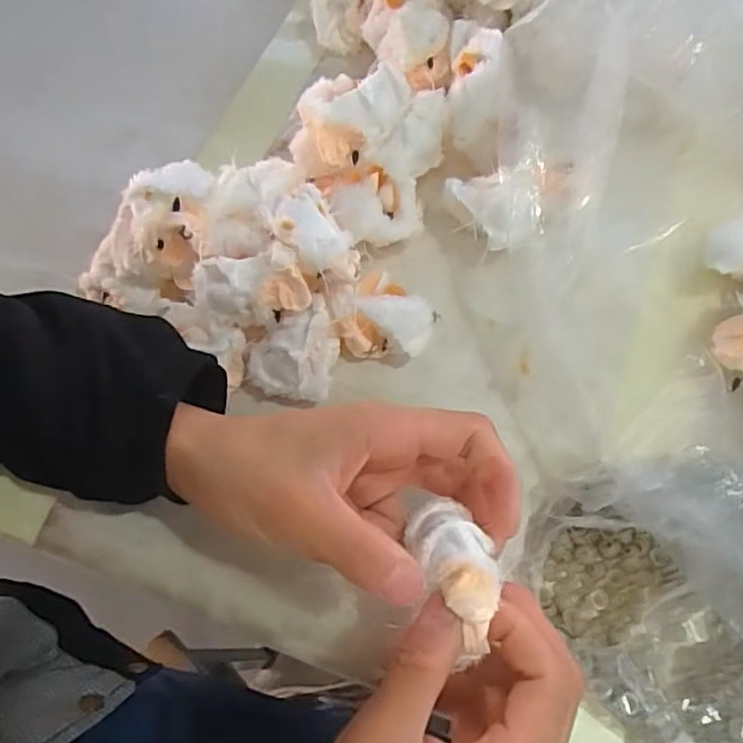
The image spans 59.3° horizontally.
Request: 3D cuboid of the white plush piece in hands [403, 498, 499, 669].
[{"bbox_3d":[0.036,0.081,0.264,0.029,0.026,0.061,-20,62,-5],"label":"white plush piece in hands"}]

